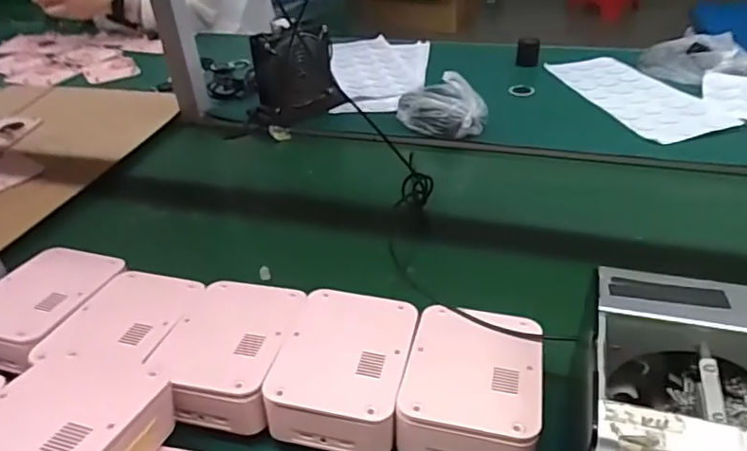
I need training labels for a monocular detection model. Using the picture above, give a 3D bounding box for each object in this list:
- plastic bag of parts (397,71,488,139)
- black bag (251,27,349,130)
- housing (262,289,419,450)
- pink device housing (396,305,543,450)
[{"bbox_3d":[0.100,-0.184,0.832,0.129,0.084,0.081,26,46,35],"label":"plastic bag of parts"},{"bbox_3d":[-0.116,-0.236,0.879,0.147,0.130,0.060,-26,41,-25],"label":"black bag"},{"bbox_3d":[-0.022,0.109,0.450,0.098,0.044,0.129,5,38,14],"label":"housing"},{"bbox_3d":[0.076,0.117,0.429,0.098,0.040,0.127,5,38,14],"label":"pink device housing"}]

